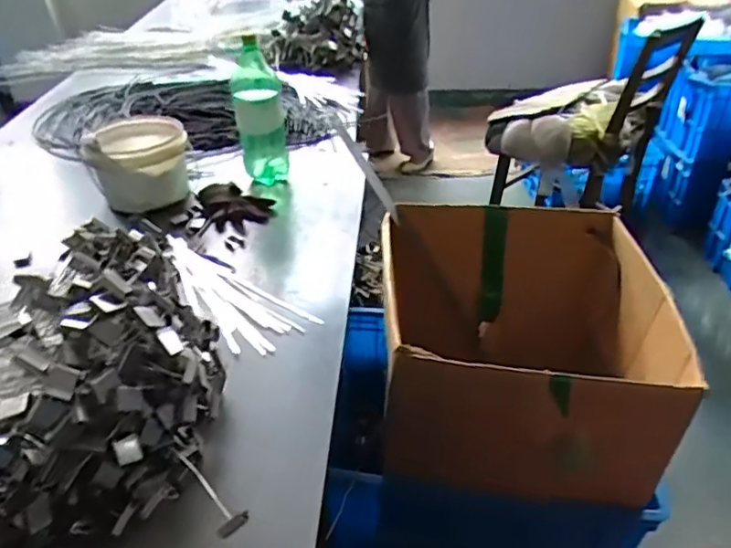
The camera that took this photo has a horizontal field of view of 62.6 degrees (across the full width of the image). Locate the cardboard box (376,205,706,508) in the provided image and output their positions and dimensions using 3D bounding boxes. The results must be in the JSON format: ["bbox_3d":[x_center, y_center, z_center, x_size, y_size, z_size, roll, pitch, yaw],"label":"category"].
[{"bbox_3d":[0.295,0.137,1.128,0.519,0.320,0.465,3,36,6],"label":"cardboard box"}]

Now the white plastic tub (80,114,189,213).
[{"bbox_3d":[-0.489,-0.237,1.316,0.208,0.142,0.231,-14,38,-16],"label":"white plastic tub"}]

